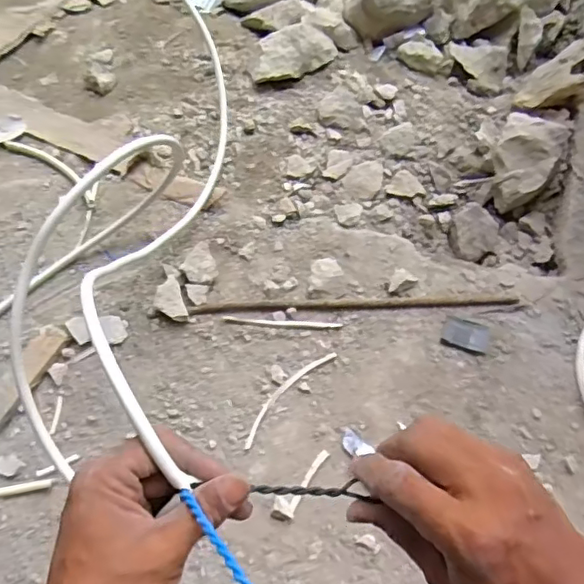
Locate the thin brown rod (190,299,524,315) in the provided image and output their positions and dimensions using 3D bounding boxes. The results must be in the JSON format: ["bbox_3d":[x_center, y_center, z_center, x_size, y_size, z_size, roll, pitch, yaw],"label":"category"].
[{"bbox_3d":[0.069,0.012,0.618,0.349,0.013,0.013,-2,70,0],"label":"thin brown rod"}]

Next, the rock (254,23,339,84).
[{"bbox_3d":[0.002,-0.311,0.739,0.121,0.028,0.061,-24,71,-8],"label":"rock"}]

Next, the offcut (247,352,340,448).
[{"bbox_3d":[-0.006,0.105,0.592,0.022,0.005,0.132,41,76,14],"label":"offcut"}]

